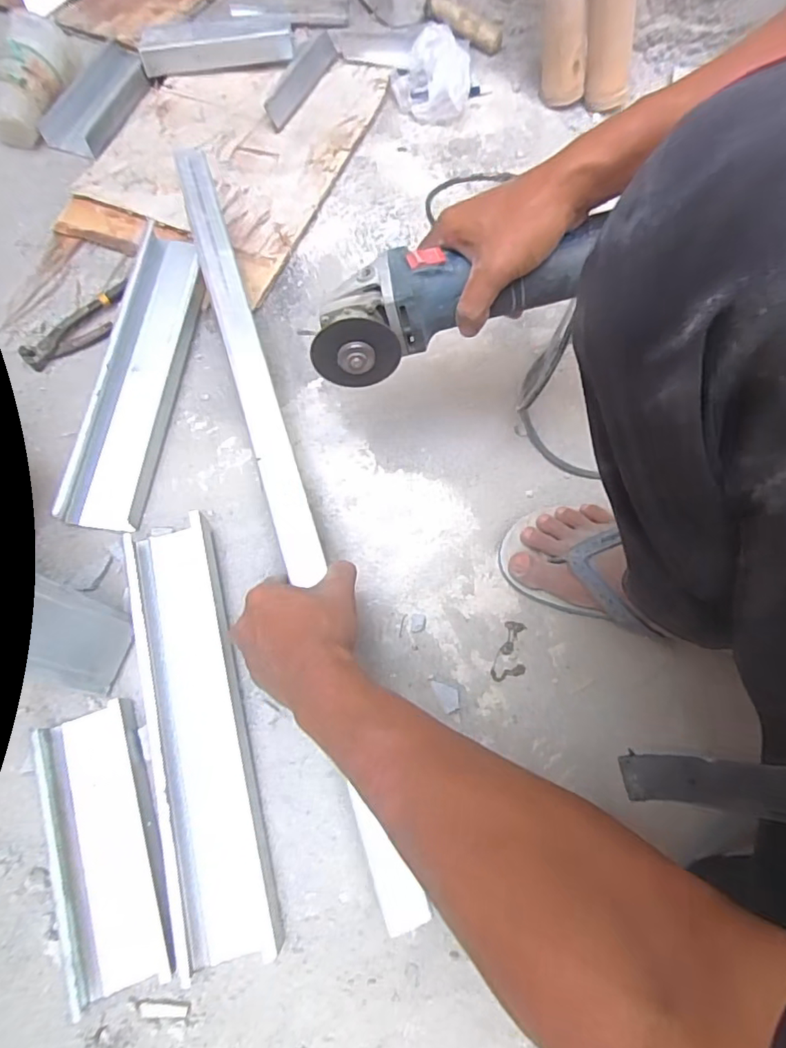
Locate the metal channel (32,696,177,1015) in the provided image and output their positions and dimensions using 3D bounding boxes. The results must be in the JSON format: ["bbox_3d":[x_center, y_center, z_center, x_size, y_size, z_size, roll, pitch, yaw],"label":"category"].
[{"bbox_3d":[-0.246,0.268,0.451,0.084,0.029,0.216,-17,71,-7],"label":"metal channel"}]

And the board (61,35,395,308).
[{"bbox_3d":[-0.221,-0.525,0.744,0.329,0.023,0.429,24,72,8],"label":"board"}]

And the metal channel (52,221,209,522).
[{"bbox_3d":[-0.283,-0.178,0.611,0.095,0.035,0.373,7,70,2],"label":"metal channel"}]

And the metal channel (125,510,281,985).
[{"bbox_3d":[-0.180,0.178,0.489,0.086,0.022,0.371,-14,71,-6],"label":"metal channel"}]

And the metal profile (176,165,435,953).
[{"bbox_3d":[-0.105,-0.051,0.484,0.036,0.027,0.730,-17,74,-7],"label":"metal profile"}]

